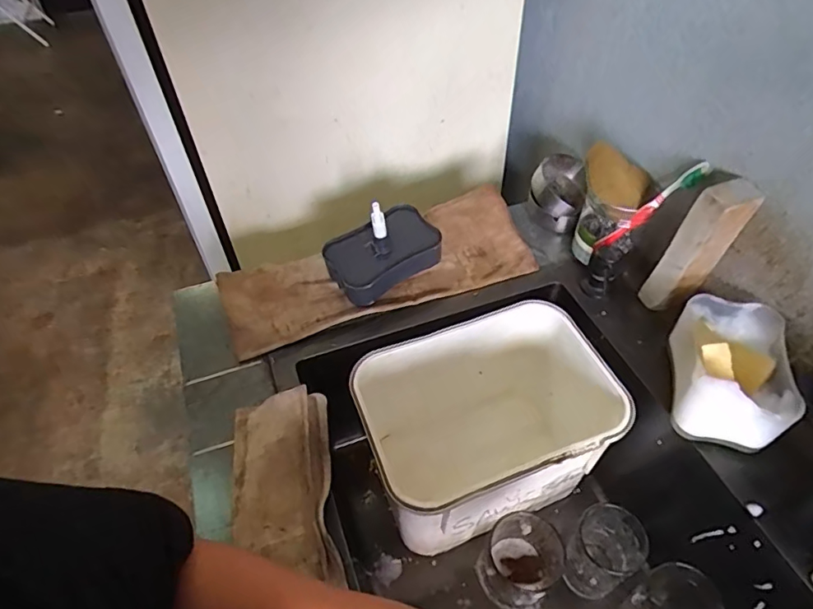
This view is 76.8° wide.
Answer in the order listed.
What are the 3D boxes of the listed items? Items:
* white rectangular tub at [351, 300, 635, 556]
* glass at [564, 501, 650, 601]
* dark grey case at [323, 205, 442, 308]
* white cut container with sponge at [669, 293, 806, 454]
[{"bbox_3d":[0.109,0.157,0.667,0.313,0.239,0.220,-17,50,-14],"label":"white rectangular tub"},{"bbox_3d":[0.219,0.281,0.578,0.075,0.132,0.065,-21,51,-17],"label":"glass"},{"bbox_3d":[-0.032,-0.065,0.655,0.133,0.055,0.089,-28,53,-22],"label":"dark grey case"},{"bbox_3d":[0.328,0.062,0.519,0.091,0.082,0.136,14,50,13],"label":"white cut container with sponge"}]

